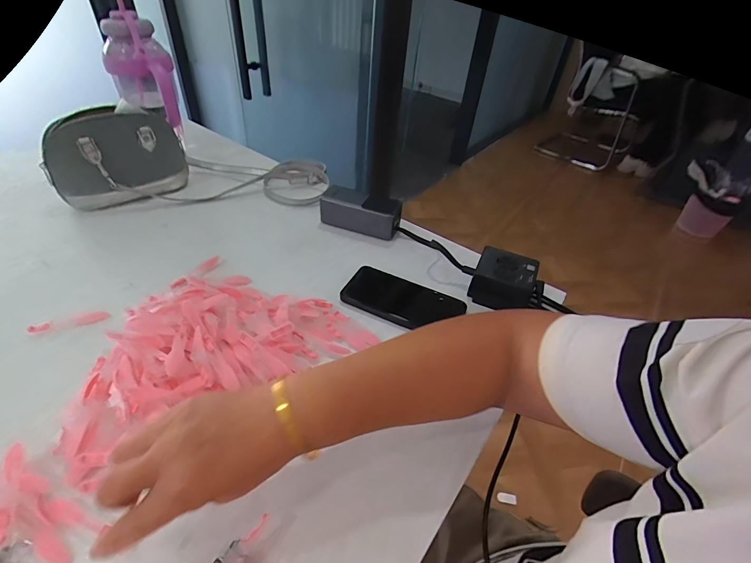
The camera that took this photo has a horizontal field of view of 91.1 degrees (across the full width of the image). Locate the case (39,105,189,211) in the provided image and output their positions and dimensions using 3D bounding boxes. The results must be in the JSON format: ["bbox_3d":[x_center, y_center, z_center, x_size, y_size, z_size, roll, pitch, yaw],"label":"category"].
[{"bbox_3d":[-0.413,-0.198,0.597,0.196,0.134,0.076,-30,53,-34],"label":"case"}]

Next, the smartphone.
[{"bbox_3d":[0.035,0.026,0.489,0.150,0.015,0.077,21,44,16],"label":"smartphone"}]

